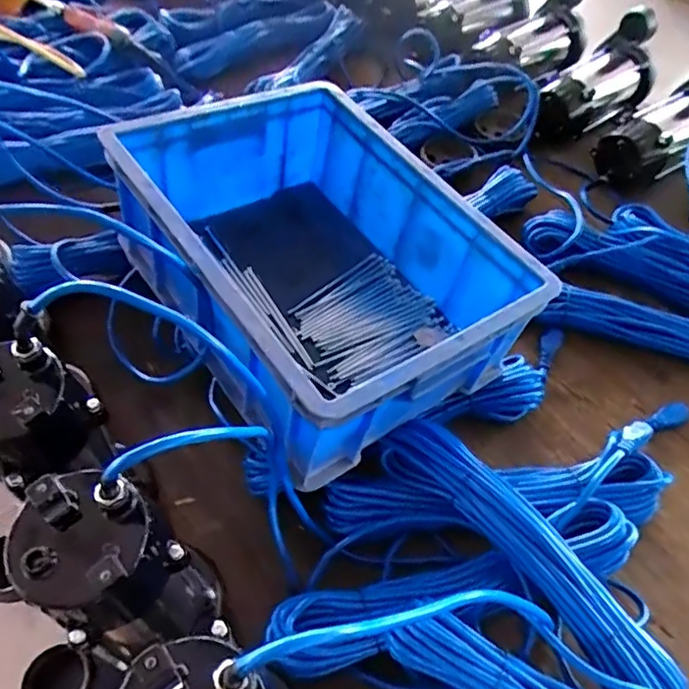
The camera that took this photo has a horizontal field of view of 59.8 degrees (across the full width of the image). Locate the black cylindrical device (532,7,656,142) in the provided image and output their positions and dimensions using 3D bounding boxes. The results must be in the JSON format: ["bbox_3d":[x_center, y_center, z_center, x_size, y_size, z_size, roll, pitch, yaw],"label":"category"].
[{"bbox_3d":[0.425,-0.449,1.027,0.264,0.133,0.115,-37,63,-26],"label":"black cylindrical device"}]

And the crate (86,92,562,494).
[{"bbox_3d":[-0.026,-0.093,0.642,0.301,0.170,0.406,-30,60,-22],"label":"crate"}]

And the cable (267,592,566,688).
[{"bbox_3d":[0.144,0.297,0.482,0.428,0.080,0.099,21,55,12],"label":"cable"}]

